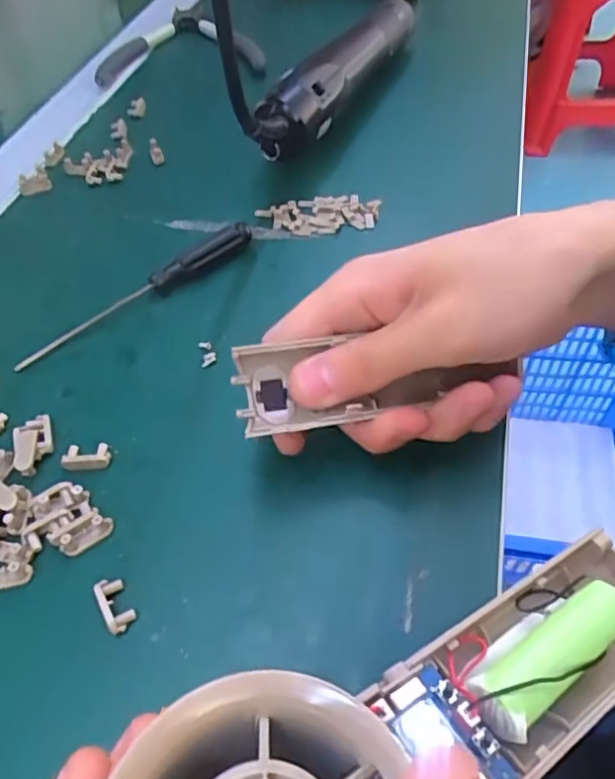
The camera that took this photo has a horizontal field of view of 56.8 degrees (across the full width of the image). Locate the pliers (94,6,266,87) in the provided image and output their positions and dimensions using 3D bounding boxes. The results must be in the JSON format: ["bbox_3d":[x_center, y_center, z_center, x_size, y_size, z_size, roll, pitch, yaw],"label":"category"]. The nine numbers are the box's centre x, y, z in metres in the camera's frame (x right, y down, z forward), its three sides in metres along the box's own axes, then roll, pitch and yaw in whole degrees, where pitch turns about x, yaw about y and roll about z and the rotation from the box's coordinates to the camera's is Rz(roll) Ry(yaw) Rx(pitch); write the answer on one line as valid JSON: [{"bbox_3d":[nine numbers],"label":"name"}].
[{"bbox_3d":[-0.099,-0.287,0.467,0.127,0.020,0.127,-2,53,-2],"label":"pliers"}]

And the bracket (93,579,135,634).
[{"bbox_3d":[-0.067,0.074,0.198,0.009,0.006,0.019,-27,58,-18],"label":"bracket"}]

